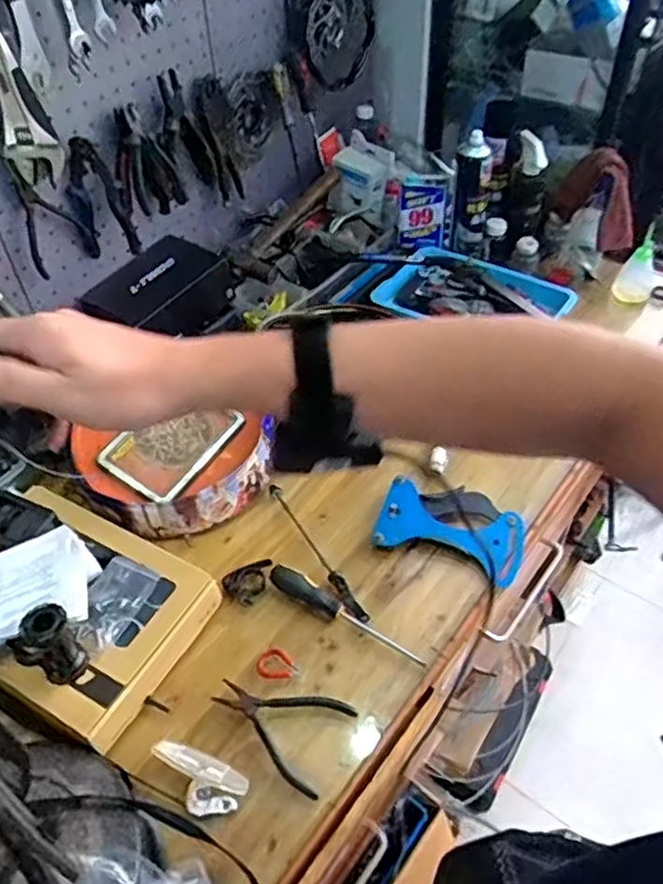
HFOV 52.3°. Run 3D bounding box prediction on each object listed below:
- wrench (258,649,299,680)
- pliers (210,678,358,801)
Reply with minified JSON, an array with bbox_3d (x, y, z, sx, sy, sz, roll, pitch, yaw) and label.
[{"bbox_3d":[-0.063,0.266,0.796,0.046,0.010,0.037,17,49,17],"label":"wrench"},{"bbox_3d":[-0.059,0.306,0.744,0.147,0.016,0.099,21,51,21],"label":"pliers"}]

